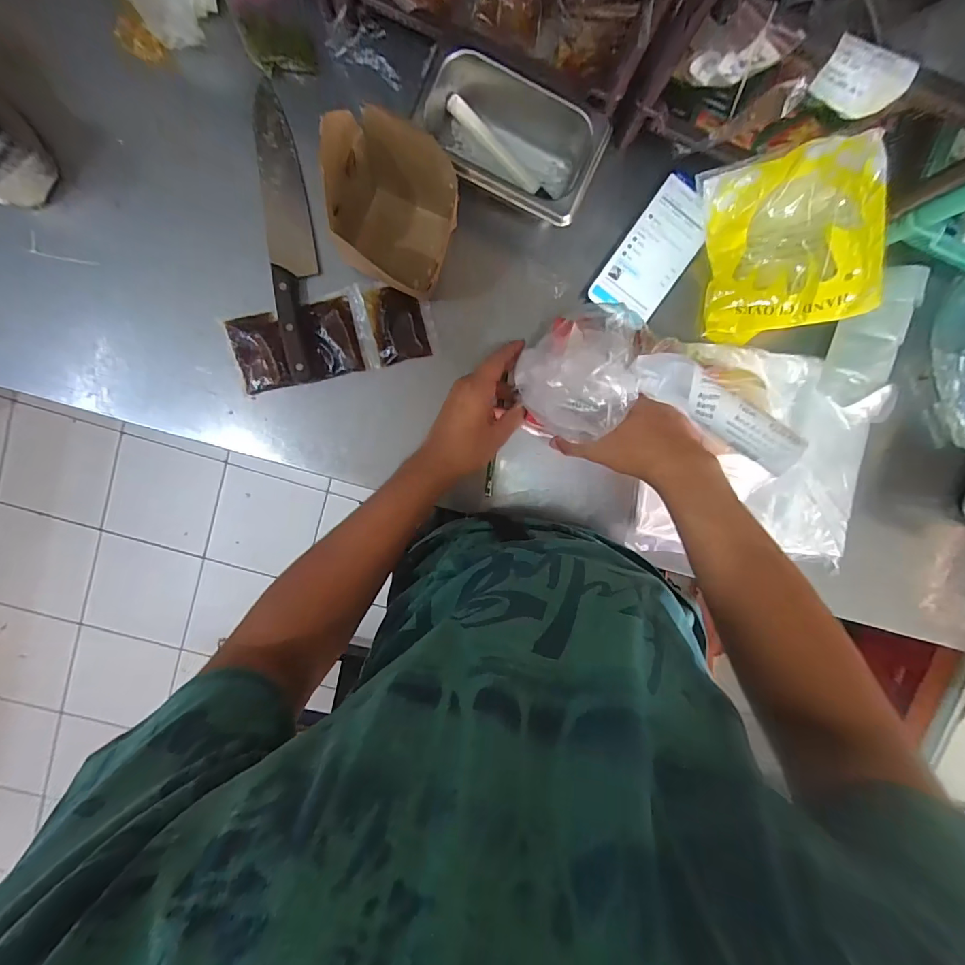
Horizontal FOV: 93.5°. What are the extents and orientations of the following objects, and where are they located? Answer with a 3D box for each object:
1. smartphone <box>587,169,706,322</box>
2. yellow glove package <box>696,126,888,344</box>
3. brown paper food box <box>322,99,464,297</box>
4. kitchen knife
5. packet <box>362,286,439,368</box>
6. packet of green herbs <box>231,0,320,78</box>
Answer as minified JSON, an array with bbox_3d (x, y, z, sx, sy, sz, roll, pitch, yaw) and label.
[{"bbox_3d":[0.185,-0.247,0.482,0.071,0.012,0.152,34,95,-6],"label":"smartphone"},{"bbox_3d":[0.292,-0.226,0.437,0.033,0.143,0.160,-44,126,-38],"label":"yellow glove package"},{"bbox_3d":[-0.084,-0.258,0.427,0.111,0.088,0.123,21,96,-5],"label":"brown paper food box"},{"bbox_3d":[-0.195,-0.246,0.456,0.044,0.018,0.274,-5,98,-2],"label":"kitchen knife"},{"bbox_3d":[-0.086,-0.170,0.483,0.065,0.005,0.077,-12,98,-1],"label":"packet"},{"bbox_3d":[-0.199,-0.435,0.437,0.068,0.015,0.064,-10,132,-1],"label":"packet of green herbs"}]

